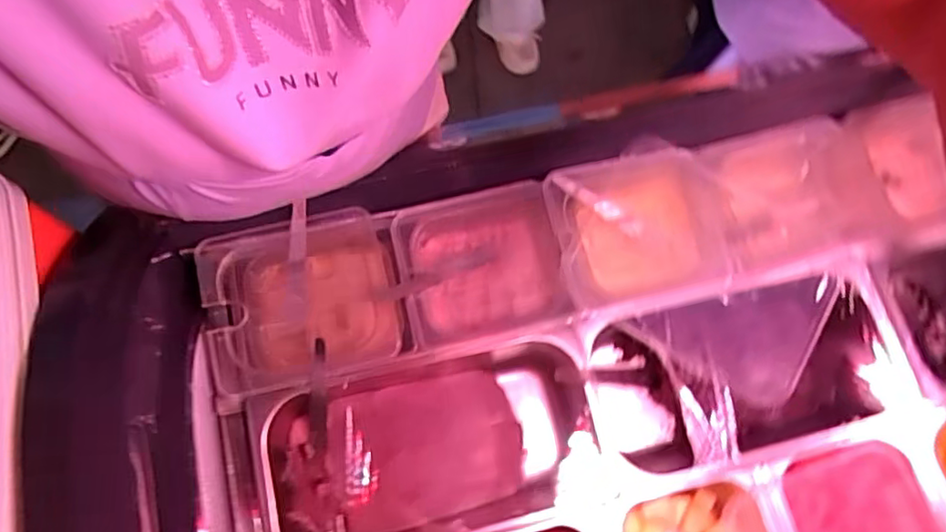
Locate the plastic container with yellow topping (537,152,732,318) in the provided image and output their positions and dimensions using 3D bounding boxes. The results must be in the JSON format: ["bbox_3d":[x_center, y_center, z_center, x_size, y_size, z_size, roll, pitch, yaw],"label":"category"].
[{"bbox_3d":[0.172,-0.039,0.651,0.176,0.064,0.156,-12,75,-5],"label":"plastic container with yellow topping"}]

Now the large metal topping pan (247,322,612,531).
[{"bbox_3d":[-0.041,0.186,0.617,0.327,0.100,0.173,-13,75,-5],"label":"large metal topping pan"}]

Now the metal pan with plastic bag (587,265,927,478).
[{"bbox_3d":[0.282,0.113,0.649,0.303,0.124,0.159,-13,75,-5],"label":"metal pan with plastic bag"}]

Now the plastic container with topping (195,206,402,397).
[{"bbox_3d":[-0.175,0.035,0.631,0.190,0.092,0.169,-13,75,-5],"label":"plastic container with topping"}]

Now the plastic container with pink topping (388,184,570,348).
[{"bbox_3d":[0.011,0.003,0.658,0.170,0.076,0.156,-13,75,-5],"label":"plastic container with pink topping"}]

